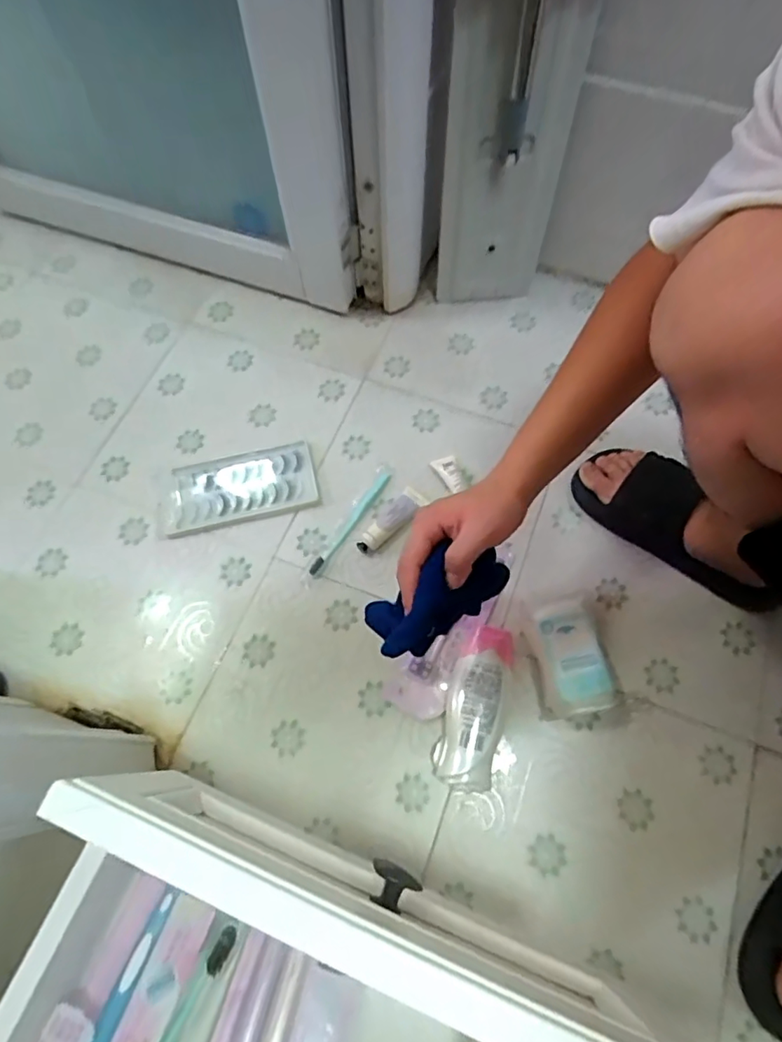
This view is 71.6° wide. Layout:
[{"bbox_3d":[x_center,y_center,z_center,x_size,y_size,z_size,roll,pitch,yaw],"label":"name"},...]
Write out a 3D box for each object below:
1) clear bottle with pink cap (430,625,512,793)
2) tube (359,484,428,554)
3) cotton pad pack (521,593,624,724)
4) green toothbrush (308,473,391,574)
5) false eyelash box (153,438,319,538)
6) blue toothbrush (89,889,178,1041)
[{"bbox_3d":[0.097,0.205,0.608,0.067,0.036,0.173,16,68,7],"label":"clear bottle with pink cap"},{"bbox_3d":[-0.002,-0.002,0.706,0.036,0.018,0.111,40,73,15],"label":"tube"},{"bbox_3d":[0.200,0.151,0.616,0.075,0.061,0.130,-8,67,-3],"label":"cotton pad pack"},{"bbox_3d":[-0.052,0.001,0.704,0.015,0.010,0.165,32,71,13],"label":"green toothbrush"},{"bbox_3d":[-0.207,-0.046,0.727,0.209,0.018,0.100,-12,68,-5],"label":"false eyelash box"},{"bbox_3d":[-0.171,0.306,0.299,0.017,0.012,0.181,21,69,9],"label":"blue toothbrush"}]

